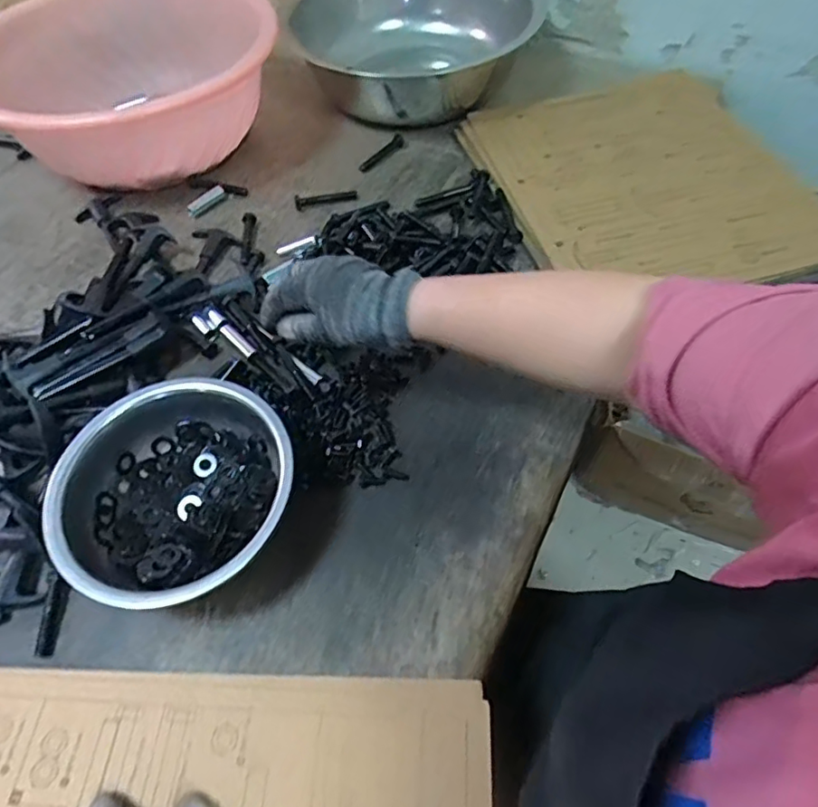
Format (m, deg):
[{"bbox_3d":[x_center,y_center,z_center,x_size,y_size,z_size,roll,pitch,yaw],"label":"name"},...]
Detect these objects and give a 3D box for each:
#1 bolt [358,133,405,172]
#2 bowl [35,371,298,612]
[{"bbox_3d":[-0.035,-0.325,0.742,0.009,0.017,0.086,34,63,23],"label":"bolt"},{"bbox_3d":[-0.170,0.072,0.436,0.160,0.062,0.163,-1,56,2],"label":"bowl"}]

